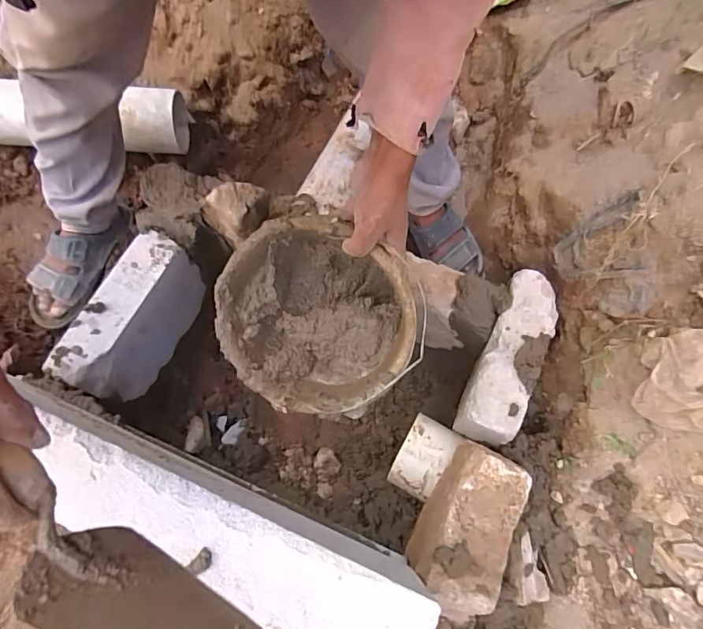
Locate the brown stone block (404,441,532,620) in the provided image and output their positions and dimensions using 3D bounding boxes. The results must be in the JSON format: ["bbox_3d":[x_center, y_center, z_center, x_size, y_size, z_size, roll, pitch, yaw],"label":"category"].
[{"bbox_3d":[0.144,0.260,0.581,0.090,0.135,0.173,25,69,9],"label":"brown stone block"}]

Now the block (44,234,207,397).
[{"bbox_3d":[-0.367,0.015,0.793,0.077,0.180,0.264,24,69,8],"label":"block"}]

